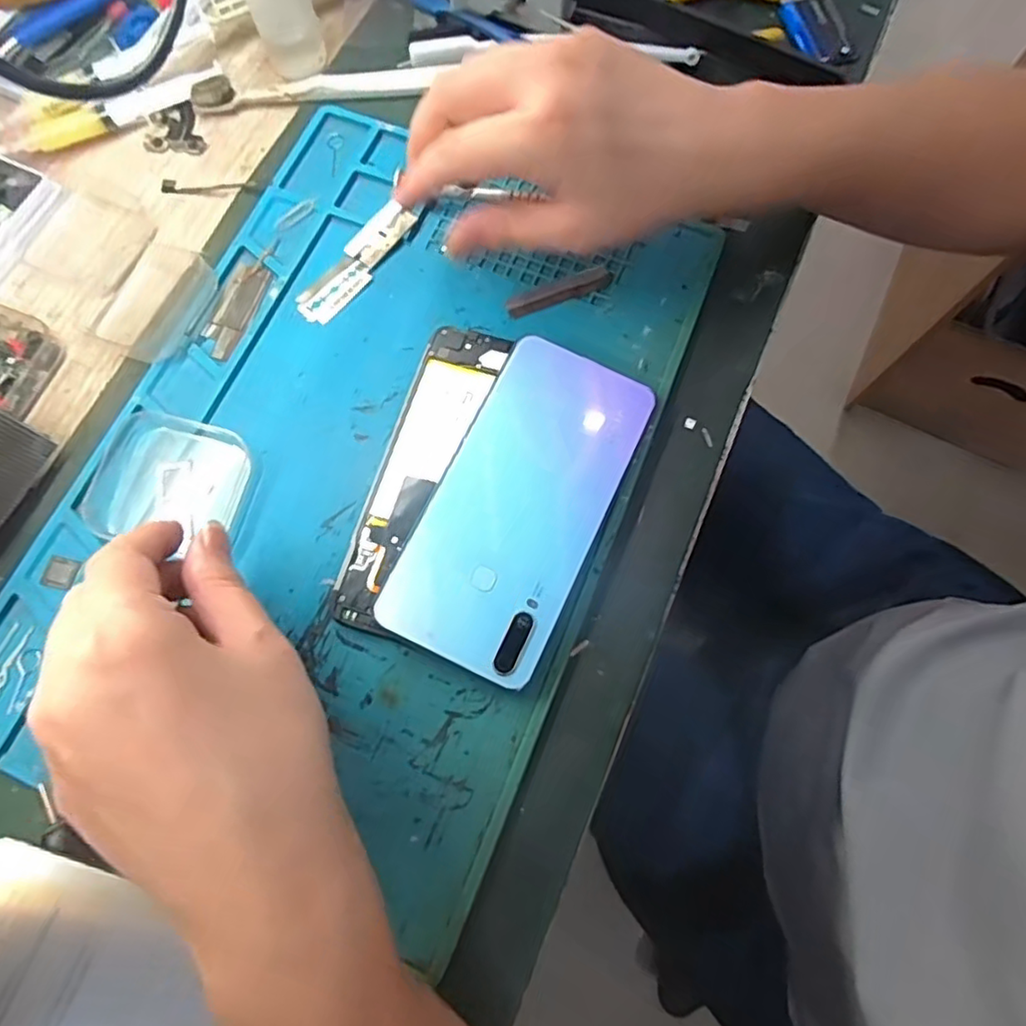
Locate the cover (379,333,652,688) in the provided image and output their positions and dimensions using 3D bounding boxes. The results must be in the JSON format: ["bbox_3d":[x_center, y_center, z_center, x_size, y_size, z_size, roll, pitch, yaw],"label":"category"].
[{"bbox_3d":[0.005,-0.006,0.279,0.072,0.006,0.152,27,74,0],"label":"cover"}]

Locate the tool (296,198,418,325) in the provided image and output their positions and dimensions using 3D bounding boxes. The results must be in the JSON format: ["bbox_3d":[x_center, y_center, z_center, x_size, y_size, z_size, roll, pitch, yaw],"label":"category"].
[{"bbox_3d":[-0.083,-0.133,0.328,0.023,0.004,0.079,36,82,10],"label":"tool"}]

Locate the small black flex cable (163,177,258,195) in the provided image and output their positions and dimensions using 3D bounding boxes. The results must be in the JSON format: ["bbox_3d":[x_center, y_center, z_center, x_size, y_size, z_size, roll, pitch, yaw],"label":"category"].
[{"bbox_3d":[-0.176,-0.189,0.356,0.055,0.004,0.010,4,74,2],"label":"small black flex cable"}]

